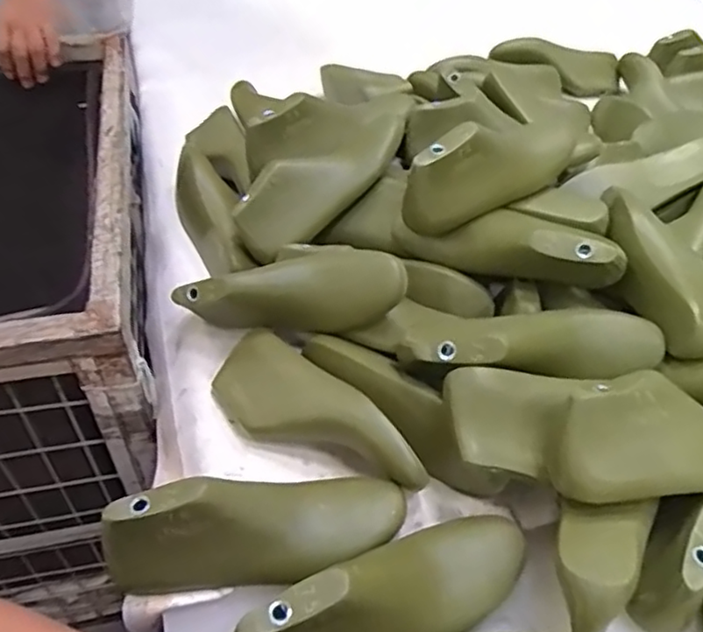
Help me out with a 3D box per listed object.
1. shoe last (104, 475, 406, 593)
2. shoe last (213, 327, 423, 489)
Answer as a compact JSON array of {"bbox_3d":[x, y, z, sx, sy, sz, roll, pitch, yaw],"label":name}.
[{"bbox_3d":[-0.074,0.169,0.524,0.240,0.071,0.076,-10,46,-12],"label":"shoe last"},{"bbox_3d":[-0.037,0.101,0.613,0.231,0.072,0.080,36,54,29],"label":"shoe last"}]

